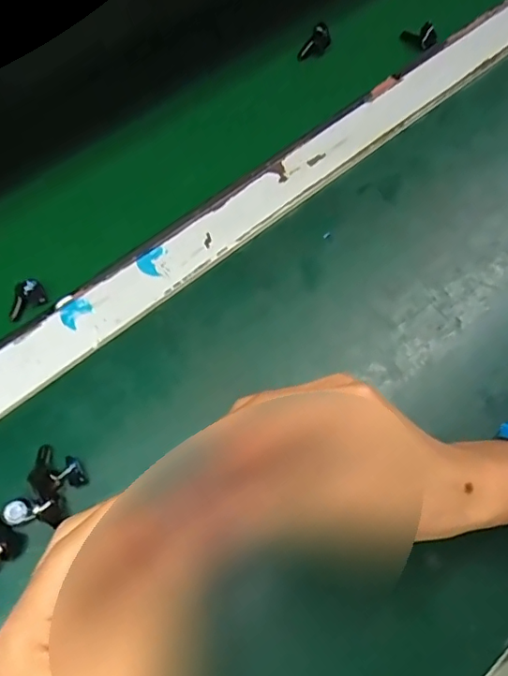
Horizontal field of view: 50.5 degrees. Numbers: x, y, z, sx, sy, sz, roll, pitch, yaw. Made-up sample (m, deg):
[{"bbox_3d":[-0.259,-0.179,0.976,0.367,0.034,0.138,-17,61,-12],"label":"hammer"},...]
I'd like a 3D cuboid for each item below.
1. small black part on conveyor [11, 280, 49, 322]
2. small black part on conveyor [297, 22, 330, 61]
[{"bbox_3d":[-0.158,-0.027,0.369,0.029,0.016,0.013,-37,72,-16],"label":"small black part on conveyor"},{"bbox_3d":[0.055,-0.263,0.484,0.017,0.019,0.038,31,69,12],"label":"small black part on conveyor"}]

